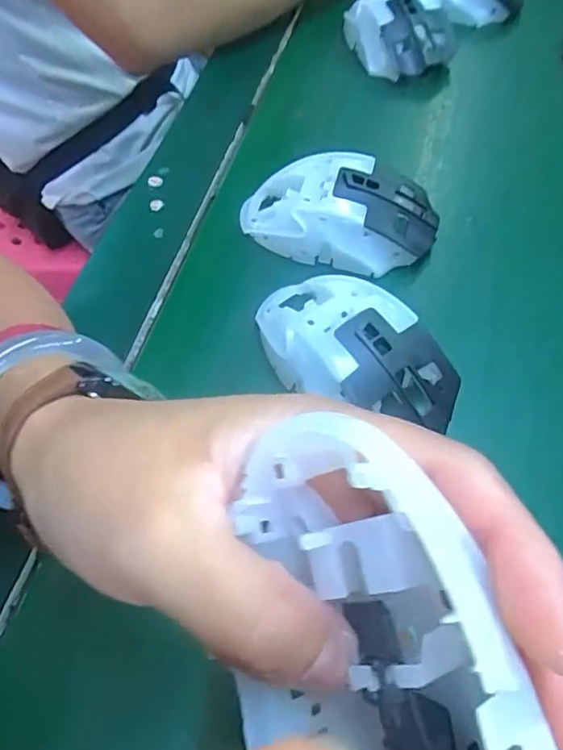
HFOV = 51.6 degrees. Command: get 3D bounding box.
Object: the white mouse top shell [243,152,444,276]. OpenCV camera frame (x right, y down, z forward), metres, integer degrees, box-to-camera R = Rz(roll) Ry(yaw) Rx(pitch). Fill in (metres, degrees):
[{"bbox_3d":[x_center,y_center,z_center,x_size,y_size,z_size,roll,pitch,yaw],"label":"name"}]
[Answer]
[{"bbox_3d":[0.032,-0.096,0.343,0.116,0.036,0.064,12,58,11],"label":"white mouse top shell"}]

